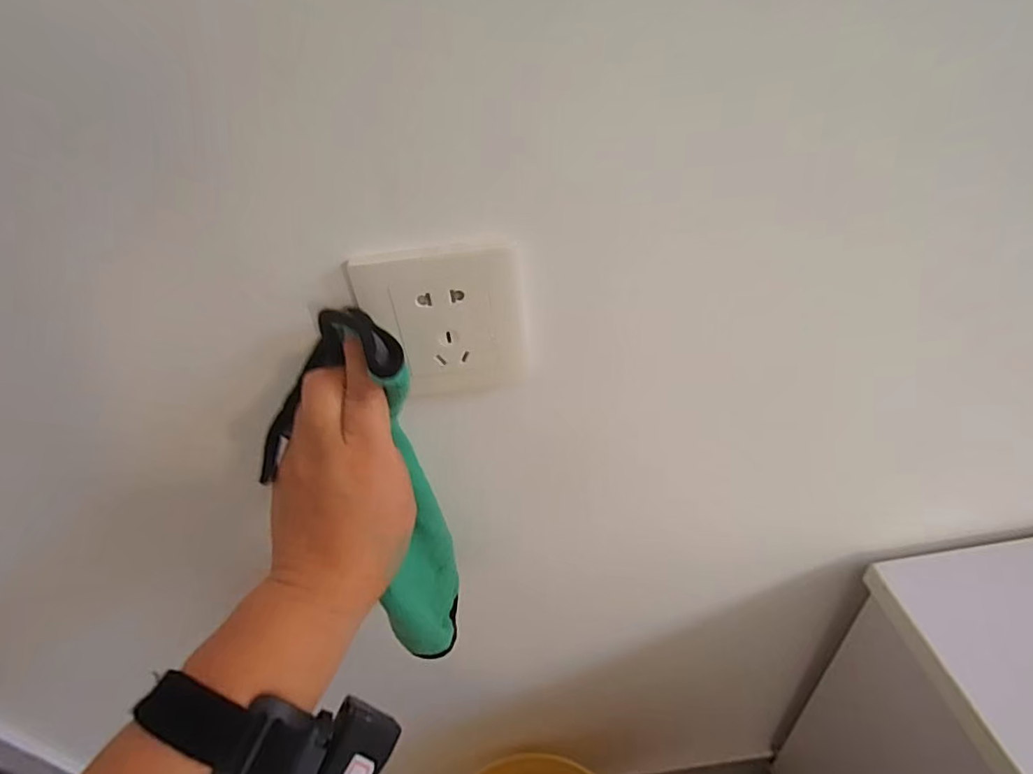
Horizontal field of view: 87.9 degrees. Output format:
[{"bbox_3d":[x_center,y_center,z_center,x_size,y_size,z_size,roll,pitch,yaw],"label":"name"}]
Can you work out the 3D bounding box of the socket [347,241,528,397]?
[{"bbox_3d":[-0.037,-0.032,0.294,0.084,0.091,0.007,-8,37,-2],"label":"socket"}]

